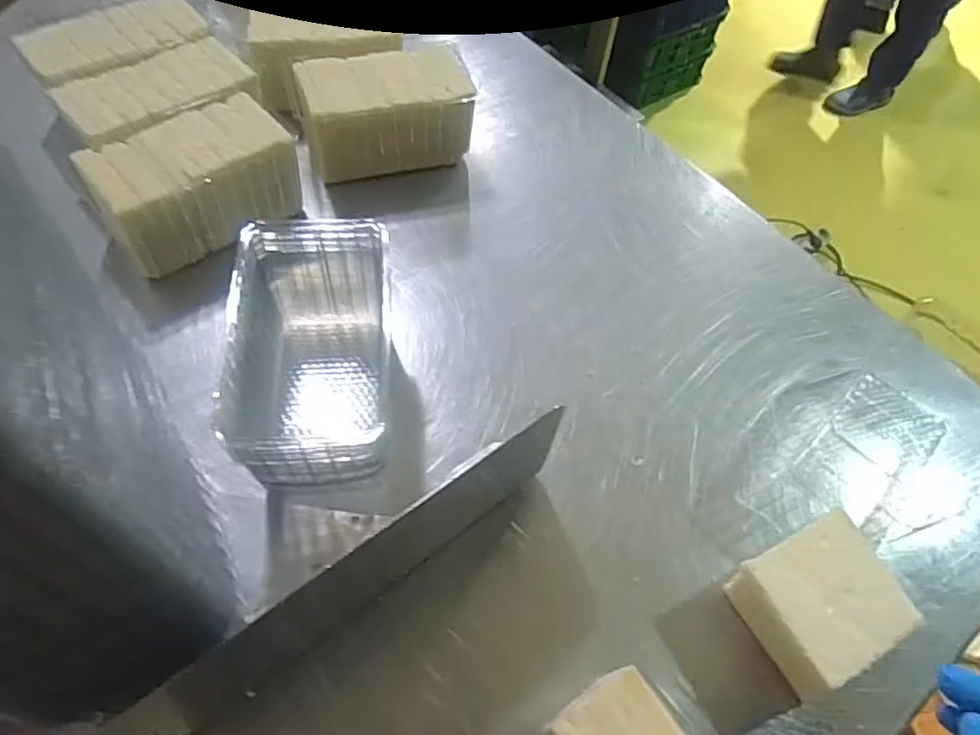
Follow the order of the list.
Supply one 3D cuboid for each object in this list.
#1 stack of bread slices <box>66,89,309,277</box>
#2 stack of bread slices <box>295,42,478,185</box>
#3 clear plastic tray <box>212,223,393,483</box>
[{"bbox_3d":[-0.295,-0.188,0.642,0.188,0.086,0.111,-32,65,-22],"label":"stack of bread slices"},{"bbox_3d":[-0.117,-0.289,0.731,0.183,0.110,0.125,-14,60,-13],"label":"stack of bread slices"},{"bbox_3d":[-0.148,-0.006,0.536,0.119,0.118,0.217,-2,58,-7],"label":"clear plastic tray"}]

